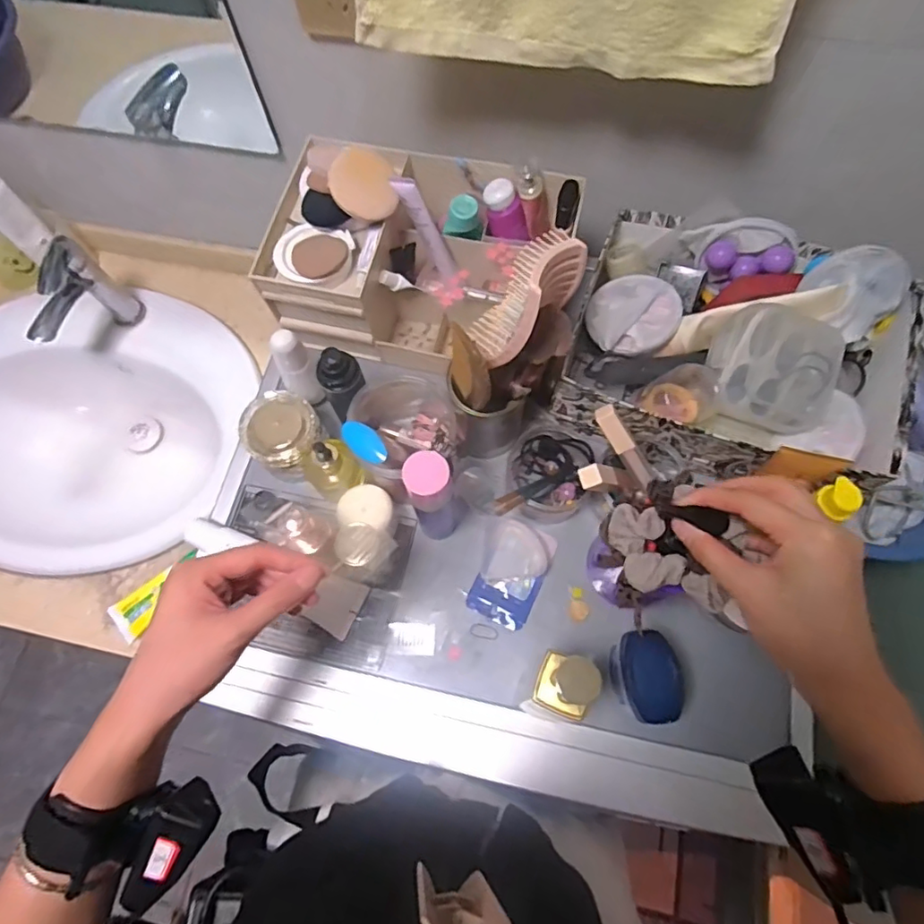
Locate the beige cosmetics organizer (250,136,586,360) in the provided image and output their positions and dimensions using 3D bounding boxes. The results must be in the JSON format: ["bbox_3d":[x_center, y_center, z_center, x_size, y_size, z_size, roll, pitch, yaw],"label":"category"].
[{"bbox_3d":[-0.037,-0.210,0.583,0.292,0.151,0.183,10,70,5],"label":"beige cosmetics organizer"}]

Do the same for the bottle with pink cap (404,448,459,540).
[{"bbox_3d":[-0.024,0.032,0.490,0.037,0.149,0.034,0,70,1],"label":"bottle with pink cap"}]

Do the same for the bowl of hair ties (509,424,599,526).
[{"bbox_3d":[0.086,0.010,0.558,0.079,0.054,0.088,23,72,9],"label":"bowl of hair ties"}]

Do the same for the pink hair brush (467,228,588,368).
[{"bbox_3d":[0.046,-0.119,0.411,0.047,0.086,0.082,37,75,14],"label":"pink hair brush"}]

